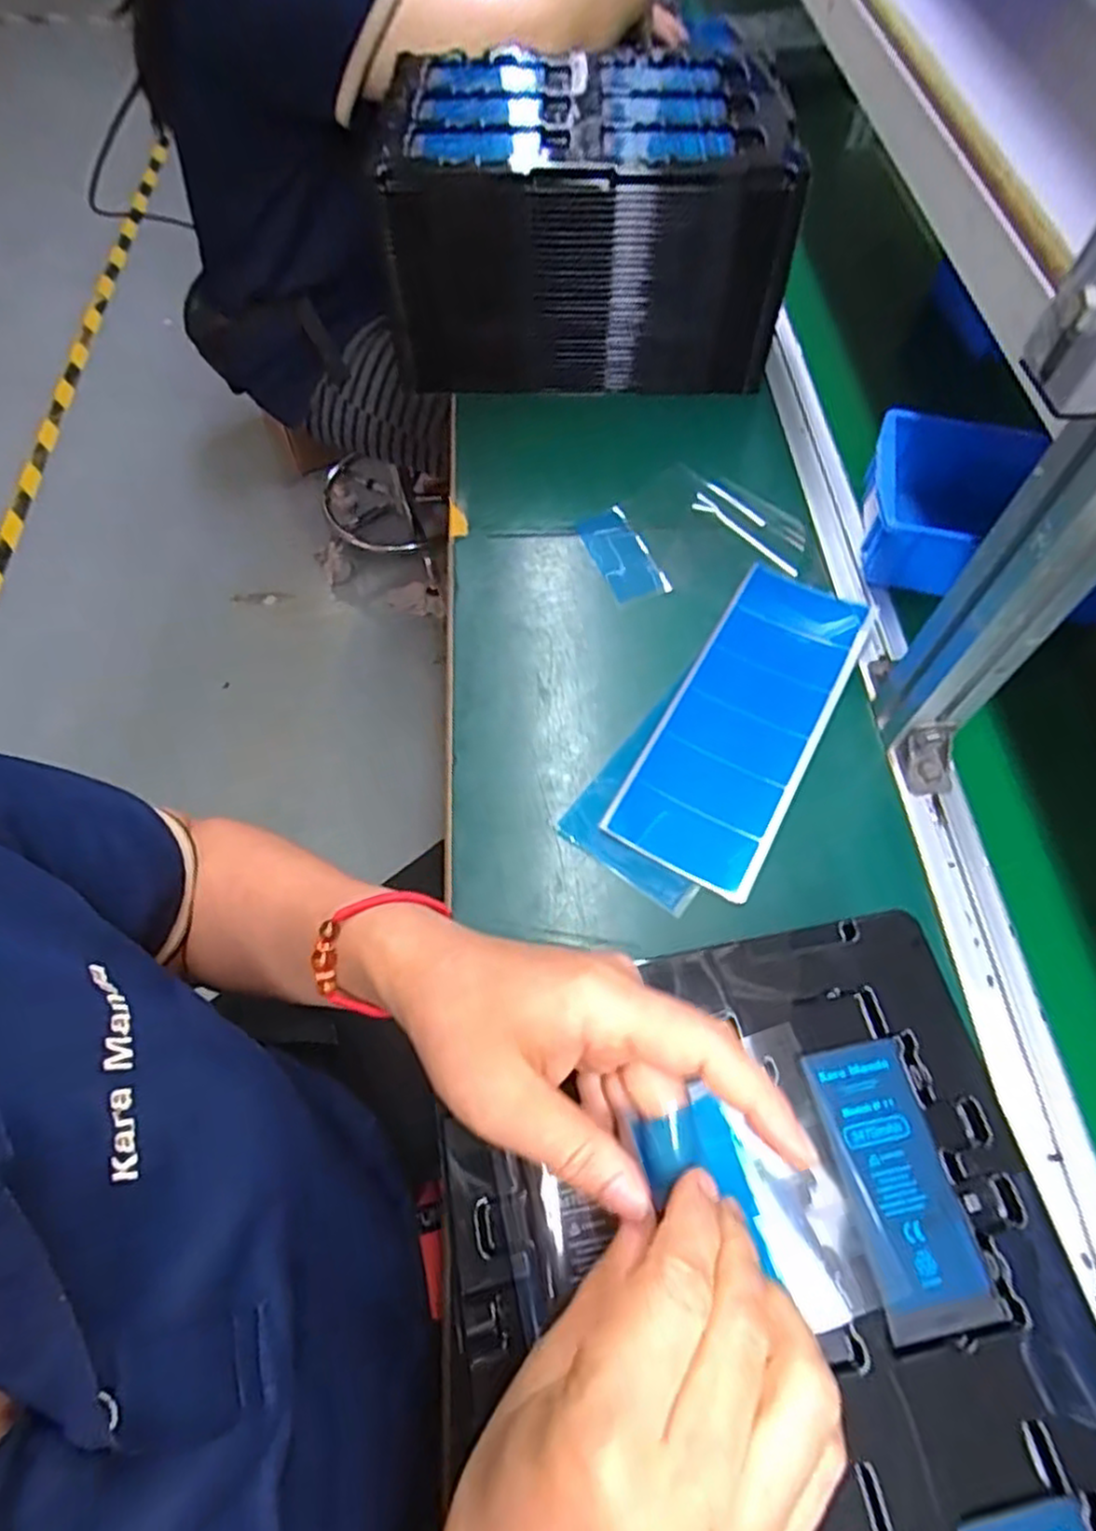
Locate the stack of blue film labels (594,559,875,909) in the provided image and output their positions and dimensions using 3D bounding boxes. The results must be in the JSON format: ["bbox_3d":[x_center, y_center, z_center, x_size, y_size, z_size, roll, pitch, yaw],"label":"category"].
[{"bbox_3d":[0.140,-0.036,0.506,0.099,0.009,0.257,26,66,14],"label":"stack of blue film labels"}]

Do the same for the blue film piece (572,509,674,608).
[{"bbox_3d":[0.059,-0.172,0.590,0.044,0.006,0.099,-22,61,-7],"label":"blue film piece"}]

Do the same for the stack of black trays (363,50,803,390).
[{"bbox_3d":[0.032,-0.487,0.664,0.323,0.176,0.218,-1,62,0],"label":"stack of black trays"}]

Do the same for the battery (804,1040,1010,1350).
[{"bbox_3d":[0.139,0.164,0.287,0.043,0.007,0.100,-9,63,-6],"label":"battery"}]

